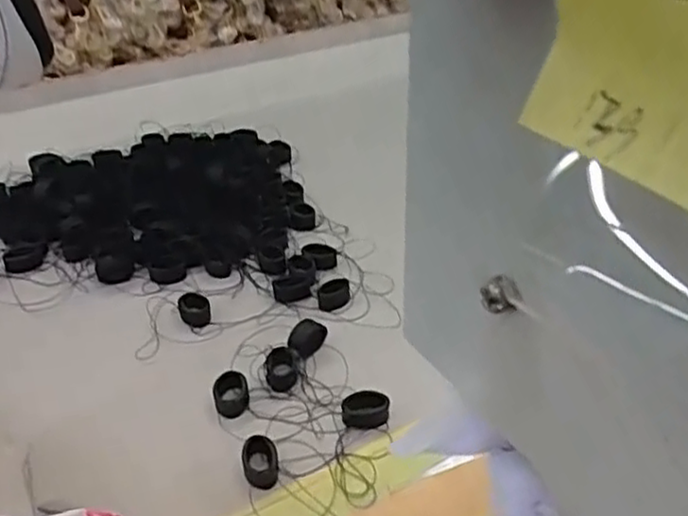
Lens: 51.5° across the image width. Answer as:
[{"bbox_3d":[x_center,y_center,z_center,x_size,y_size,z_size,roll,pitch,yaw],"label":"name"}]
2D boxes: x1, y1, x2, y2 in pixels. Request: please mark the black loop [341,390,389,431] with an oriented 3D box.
[{"bbox_3d":[0.009,0.067,0.315,0.020,0.010,0.013,-6,36,-1],"label":"black loop"}]

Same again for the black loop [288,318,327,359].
[{"bbox_3d":[-0.018,0.039,0.353,0.013,0.011,0.020,15,41,26],"label":"black loop"}]

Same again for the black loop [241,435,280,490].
[{"bbox_3d":[-0.034,0.085,0.295,0.015,0.008,0.021,-14,37,-12],"label":"black loop"}]

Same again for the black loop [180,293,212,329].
[{"bbox_3d":[-0.079,0.028,0.380,0.016,0.007,0.020,-15,37,-13],"label":"black loop"}]

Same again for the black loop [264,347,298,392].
[{"bbox_3d":[-0.030,0.052,0.339,0.014,0.006,0.024,-10,36,-7],"label":"black loop"}]

